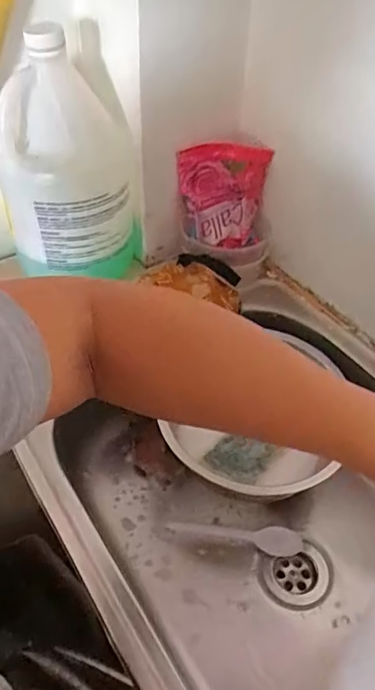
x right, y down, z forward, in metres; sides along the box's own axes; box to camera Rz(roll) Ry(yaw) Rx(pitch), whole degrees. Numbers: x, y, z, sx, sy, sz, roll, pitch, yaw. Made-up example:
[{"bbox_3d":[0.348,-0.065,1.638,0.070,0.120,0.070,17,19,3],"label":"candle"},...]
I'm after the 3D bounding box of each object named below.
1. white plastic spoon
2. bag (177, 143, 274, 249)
[{"bbox_3d":[0.051,0.207,0.574,0.143,0.011,0.028,7,45,4],"label":"white plastic spoon"},{"bbox_3d":[0.041,-0.174,0.638,0.103,0.128,0.034,1,45,-2],"label":"bag"}]

